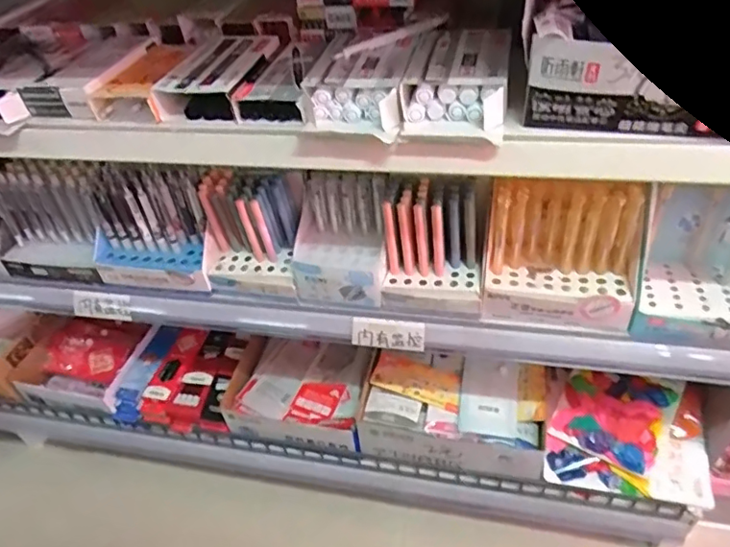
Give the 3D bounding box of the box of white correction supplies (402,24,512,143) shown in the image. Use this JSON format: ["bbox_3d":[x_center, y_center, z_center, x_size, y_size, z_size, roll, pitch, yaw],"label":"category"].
[{"bbox_3d":[0.094,-0.182,0.523,0.089,0.046,0.157,9,45,16],"label":"box of white correction supplies"}]

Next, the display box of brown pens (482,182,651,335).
[{"bbox_3d":[0.222,-0.021,0.609,0.163,0.139,0.078,5,44,12],"label":"display box of brown pens"}]

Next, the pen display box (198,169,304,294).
[{"bbox_3d":[-0.147,-0.060,0.695,0.118,0.121,0.114,1,43,8],"label":"pen display box"}]

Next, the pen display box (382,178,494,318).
[{"bbox_3d":[0.085,-0.035,0.649,0.118,0.129,0.095,3,44,10],"label":"pen display box"}]

